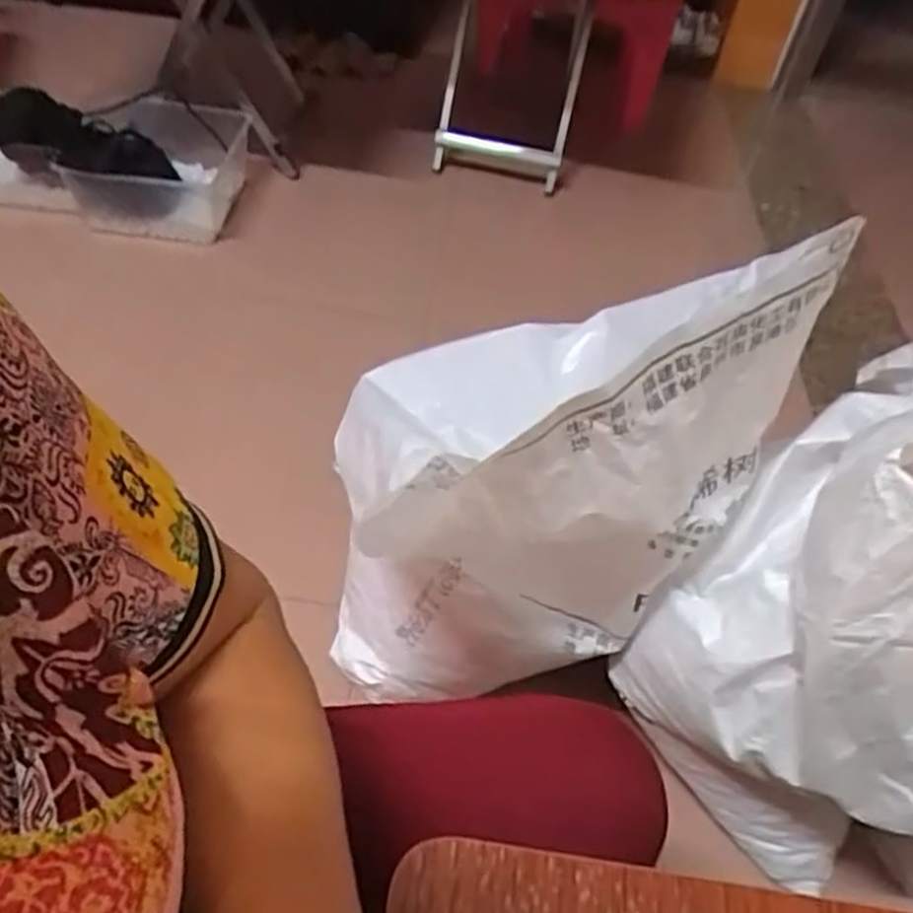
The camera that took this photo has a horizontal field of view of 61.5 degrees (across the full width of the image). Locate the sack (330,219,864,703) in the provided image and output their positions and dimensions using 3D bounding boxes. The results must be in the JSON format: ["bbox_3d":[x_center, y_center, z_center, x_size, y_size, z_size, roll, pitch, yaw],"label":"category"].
[{"bbox_3d":[0.075,-0.001,0.799,0.381,0.510,0.299,-5,50,-11],"label":"sack"}]

